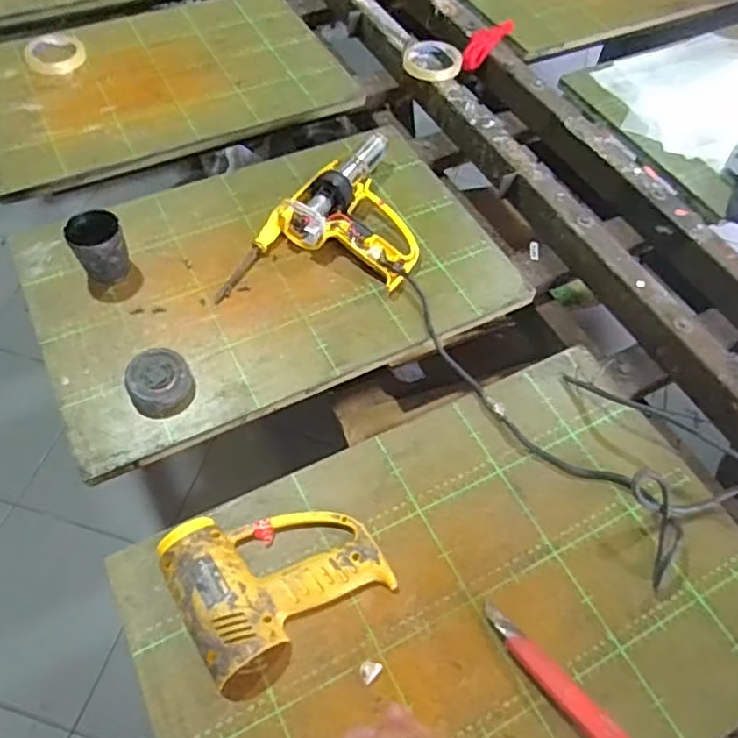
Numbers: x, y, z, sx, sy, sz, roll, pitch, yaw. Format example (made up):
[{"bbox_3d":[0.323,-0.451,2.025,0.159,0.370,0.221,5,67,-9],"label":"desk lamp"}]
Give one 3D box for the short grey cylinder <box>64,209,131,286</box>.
[{"bbox_3d":[-0.336,-0.151,0.778,0.063,0.075,0.063,1,56,-2],"label":"short grey cylinder"}]

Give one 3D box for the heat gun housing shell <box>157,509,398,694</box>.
[{"bbox_3d":[-0.089,0.191,0.596,0.195,0.040,0.148,-22,60,-16],"label":"heat gun housing shell"}]

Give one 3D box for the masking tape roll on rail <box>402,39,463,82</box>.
[{"bbox_3d":[0.108,-0.523,1.055,0.099,0.025,0.092,1,56,-2],"label":"masking tape roll on rail"}]

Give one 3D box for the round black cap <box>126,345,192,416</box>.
[{"bbox_3d":[-0.240,0.013,0.709,0.069,0.027,0.078,-22,60,-17],"label":"round black cap"}]

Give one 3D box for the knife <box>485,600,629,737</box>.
[{"bbox_3d":[0.166,0.282,0.556,0.027,0.025,0.166,-36,65,-23],"label":"knife"}]

